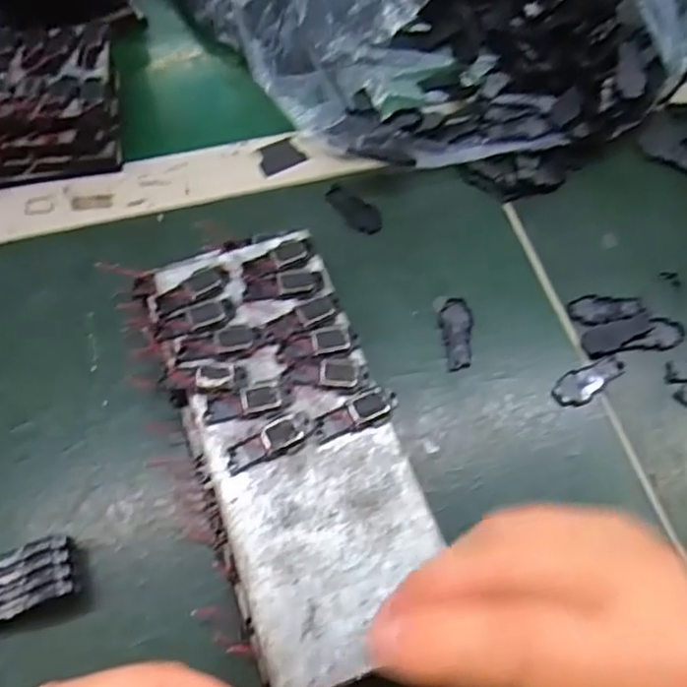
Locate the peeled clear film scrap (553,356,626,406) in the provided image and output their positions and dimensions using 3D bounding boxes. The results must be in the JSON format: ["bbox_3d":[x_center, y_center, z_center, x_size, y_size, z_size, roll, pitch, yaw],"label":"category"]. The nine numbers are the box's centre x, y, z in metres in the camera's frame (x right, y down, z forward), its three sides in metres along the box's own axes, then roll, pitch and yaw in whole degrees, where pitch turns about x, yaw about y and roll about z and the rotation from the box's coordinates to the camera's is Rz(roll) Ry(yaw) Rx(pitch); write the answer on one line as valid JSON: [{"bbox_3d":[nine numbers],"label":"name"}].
[{"bbox_3d":[0.121,0.017,0.318,0.039,0.004,0.016,-30,68,-16],"label":"peeled clear film scrap"}]

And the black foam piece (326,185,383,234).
[{"bbox_3d":[0.006,-0.078,0.367,0.017,0.004,0.040,-38,70,-18],"label":"black foam piece"}]

